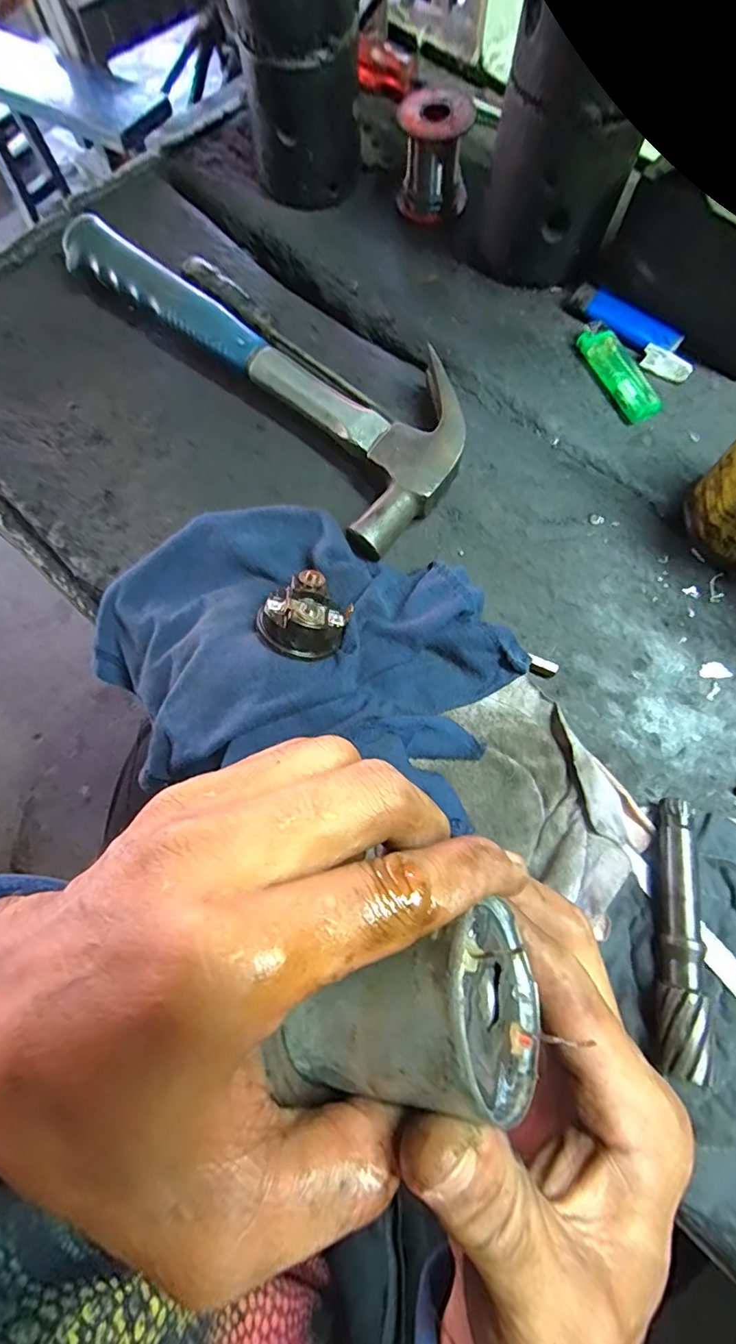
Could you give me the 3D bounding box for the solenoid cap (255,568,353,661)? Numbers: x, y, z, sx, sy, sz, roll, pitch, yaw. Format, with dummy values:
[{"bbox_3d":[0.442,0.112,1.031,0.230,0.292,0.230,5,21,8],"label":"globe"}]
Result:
[{"bbox_3d":[-0.035,-0.030,0.269,0.044,0.025,0.046,0,73,1],"label":"solenoid cap"}]

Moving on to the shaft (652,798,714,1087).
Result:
[{"bbox_3d":[0.144,0.118,0.232,0.018,0.023,0.114,11,73,5],"label":"shaft"}]

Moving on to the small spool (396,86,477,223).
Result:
[{"bbox_3d":[0.048,-0.381,0.370,0.053,0.057,0.048,-1,73,1],"label":"small spool"}]

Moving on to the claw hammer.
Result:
[{"bbox_3d":[-0.066,-0.225,0.340,0.118,0.033,0.331,-41,76,-11],"label":"claw hammer"}]

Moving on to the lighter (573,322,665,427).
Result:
[{"bbox_3d":[0.166,-0.200,0.334,0.024,0.011,0.076,-21,74,-5],"label":"lighter"}]

